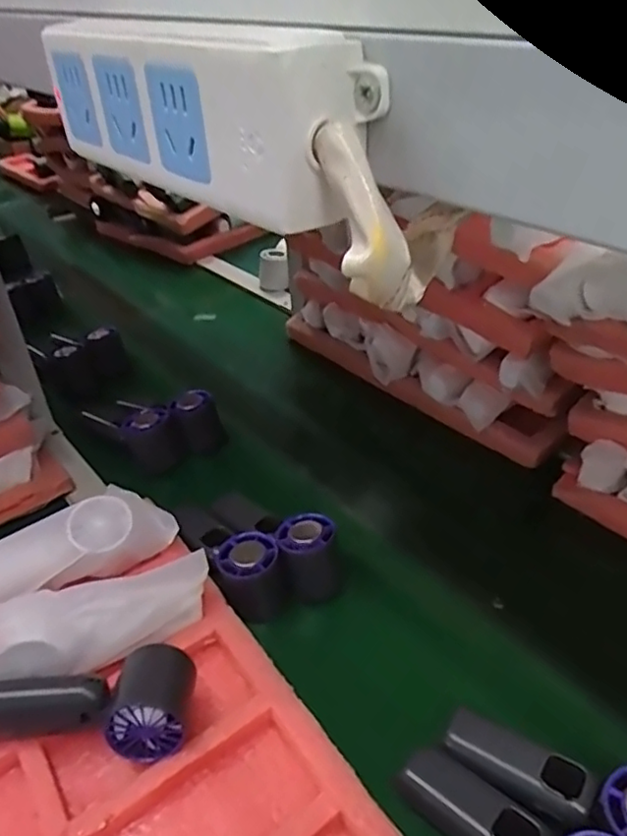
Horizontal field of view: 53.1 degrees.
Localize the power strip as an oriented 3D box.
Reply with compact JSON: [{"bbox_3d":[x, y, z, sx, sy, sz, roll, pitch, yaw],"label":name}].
[{"bbox_3d":[-0.046,-0.111,0.226,0.035,0.049,0.168,-26,42,-28],"label":"power strip"}]

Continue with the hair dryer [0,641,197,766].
[{"bbox_3d":[-0.163,0.199,0.438,0.147,0.058,0.062,-2,36,2],"label":"hair dryer"}]

